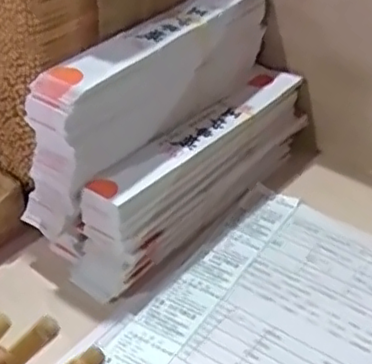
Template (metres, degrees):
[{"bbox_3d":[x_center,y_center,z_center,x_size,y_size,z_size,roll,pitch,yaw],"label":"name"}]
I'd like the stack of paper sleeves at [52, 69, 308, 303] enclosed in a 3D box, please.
[{"bbox_3d":[0.010,-0.011,0.641,0.073,0.087,0.312,27,44,32],"label":"stack of paper sleeves"}]

